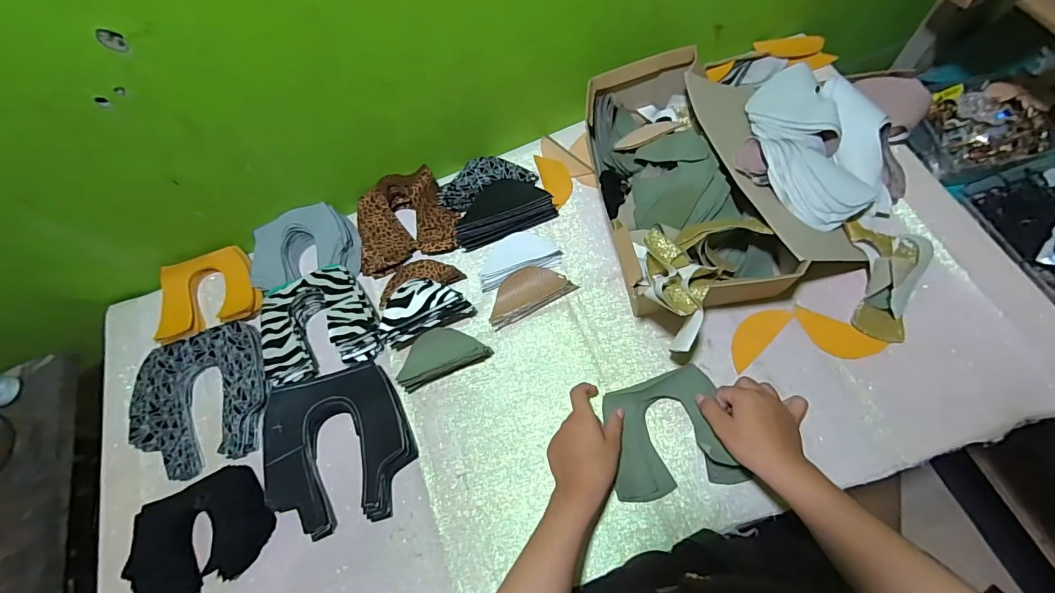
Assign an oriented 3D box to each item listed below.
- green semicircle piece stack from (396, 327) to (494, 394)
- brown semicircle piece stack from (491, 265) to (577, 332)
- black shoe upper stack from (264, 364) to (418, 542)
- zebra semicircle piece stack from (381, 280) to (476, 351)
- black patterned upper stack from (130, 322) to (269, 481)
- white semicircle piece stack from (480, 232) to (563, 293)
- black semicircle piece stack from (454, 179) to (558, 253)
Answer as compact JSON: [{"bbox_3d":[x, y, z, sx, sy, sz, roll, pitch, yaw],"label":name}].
[{"bbox_3d":[-0.115,0.078,0.596,0.125,0.045,0.056,-23,66,-1],"label":"green semicircle piece stack"},{"bbox_3d":[-0.002,-0.008,0.629,0.122,0.017,0.061,-27,66,-3],"label":"brown semicircle piece stack"},{"bbox_3d":[-0.243,0.191,0.570,0.189,0.029,0.191,-14,66,3],"label":"black shoe upper stack"},{"bbox_3d":[-0.142,0.015,0.609,0.124,0.061,0.060,-24,67,-2],"label":"zebra semicircle piece stack"},{"bbox_3d":[-0.450,0.142,0.631,0.189,0.029,0.194,-11,67,4],"label":"black patterned upper stack"},{"bbox_3d":[-0.016,-0.059,0.648,0.118,0.018,0.066,-22,66,-1],"label":"white semicircle piece stack"},{"bbox_3d":[-0.040,-0.134,0.665,0.144,0.034,0.089,-21,66,0],"label":"black semicircle piece stack"}]

